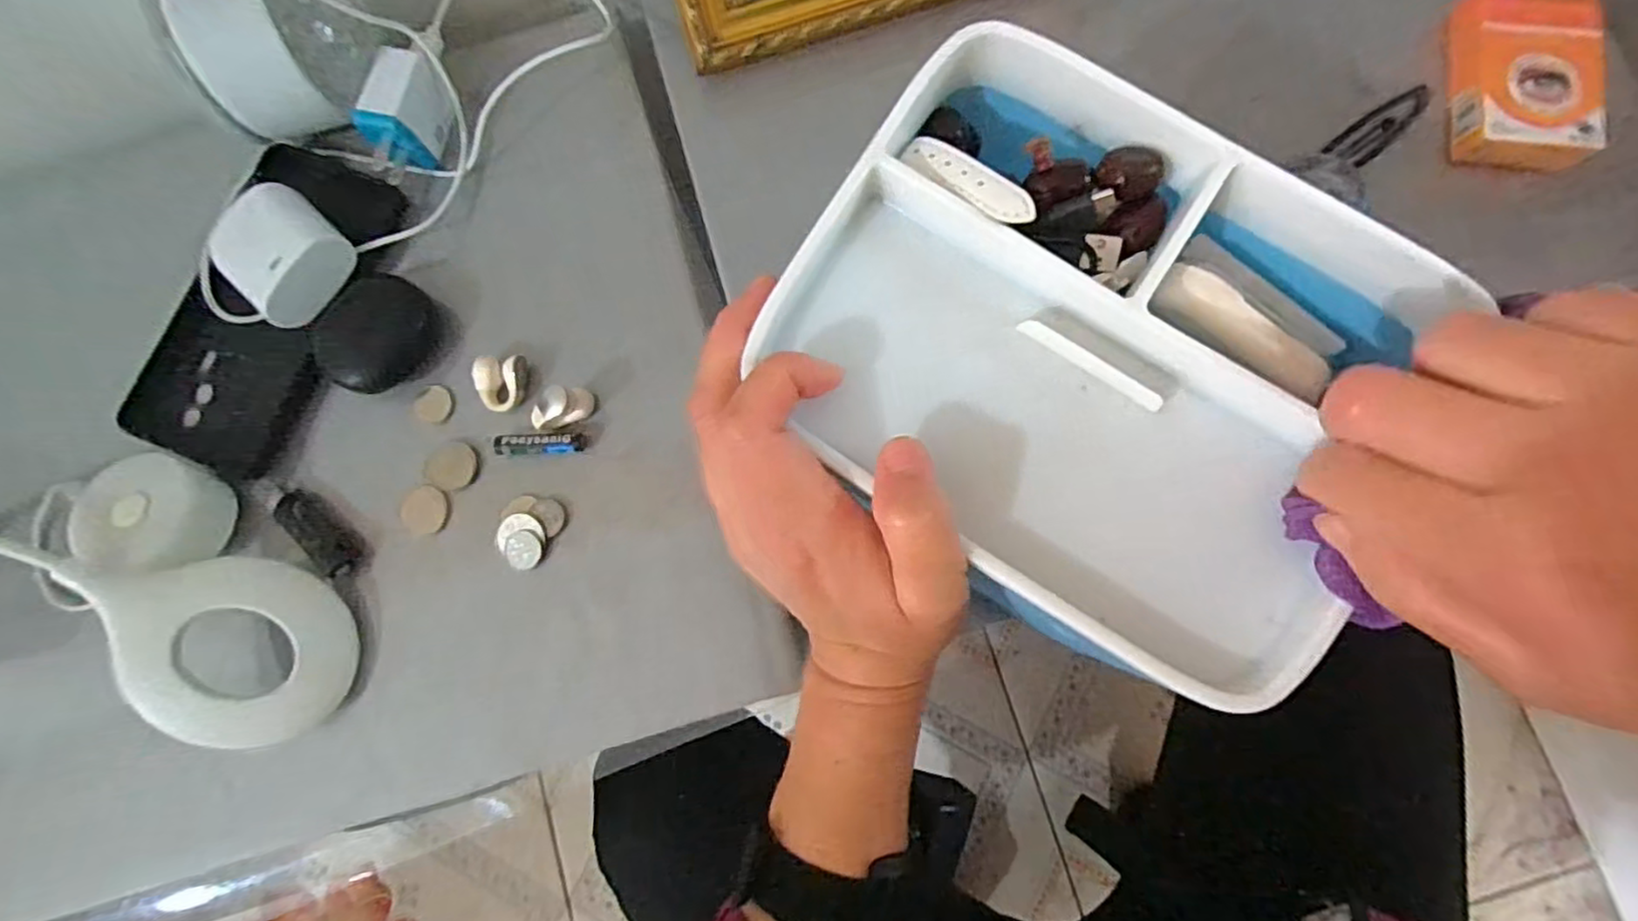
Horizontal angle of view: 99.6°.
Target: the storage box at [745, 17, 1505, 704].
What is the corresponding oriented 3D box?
[{"bbox_3d":[0.089,-0.033,0.233,0.195,0.040,0.162,33,83,7],"label":"storage box"}]

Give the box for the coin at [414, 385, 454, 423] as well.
[{"bbox_3d":[-0.194,-0.029,0.348,0.017,0.004,0.018,0,81,2],"label":"coin"}]

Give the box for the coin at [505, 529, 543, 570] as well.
[{"bbox_3d":[-0.142,0.043,0.334,0.018,0.004,0.019,0,97,1],"label":"coin"}]

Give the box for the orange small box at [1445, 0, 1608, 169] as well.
[{"bbox_3d":[0.353,-0.192,0.347,0.059,0.025,0.093,5,81,3],"label":"orange small box"}]

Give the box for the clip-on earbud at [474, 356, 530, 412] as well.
[{"bbox_3d":[-0.157,-0.039,0.342,0.020,0.017,0.027,7,81,3],"label":"clip-on earbud"}]

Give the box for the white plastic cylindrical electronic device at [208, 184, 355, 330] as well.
[{"bbox_3d":[-0.266,-0.102,0.345,0.064,0.027,0.053,41,84,7],"label":"white plastic cylindrical electronic device"}]

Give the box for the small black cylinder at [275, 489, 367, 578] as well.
[{"bbox_3d":[-0.245,0.034,0.339,0.051,0.011,0.020,38,84,7],"label":"small black cylinder"}]

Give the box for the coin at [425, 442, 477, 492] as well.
[{"bbox_3d":[-0.182,0.003,0.342,0.024,0.004,0.023,0,81,2],"label":"coin"}]

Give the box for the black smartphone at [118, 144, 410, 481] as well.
[{"bbox_3d":[-0.284,-0.081,0.352,0.087,0.015,0.168,23,82,5],"label":"black smartphone"}]

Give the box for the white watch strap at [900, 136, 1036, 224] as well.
[{"bbox_3d":[0.049,-0.094,0.230,0.014,0.004,0.052,-45,68,-5],"label":"white watch strap"}]

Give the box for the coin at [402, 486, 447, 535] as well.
[{"bbox_3d":[-0.194,0.024,0.340,0.021,0.004,0.023,0,81,2],"label":"coin"}]

